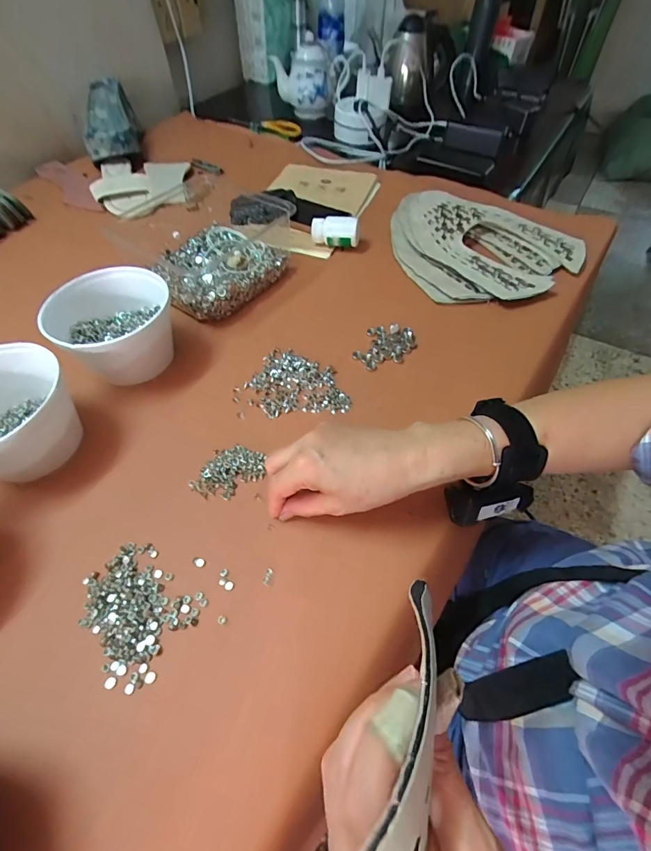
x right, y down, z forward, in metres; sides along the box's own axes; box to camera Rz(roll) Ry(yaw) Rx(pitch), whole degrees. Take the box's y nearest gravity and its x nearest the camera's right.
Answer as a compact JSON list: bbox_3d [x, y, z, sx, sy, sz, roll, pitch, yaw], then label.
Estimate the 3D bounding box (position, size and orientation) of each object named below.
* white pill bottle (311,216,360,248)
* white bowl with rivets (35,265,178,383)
[{"bbox_3d":[0.015,-0.296,0.608,0.075,0.039,0.038,14,55,12],"label":"white pill bottle"},{"bbox_3d":[-0.233,-0.103,0.448,0.116,0.082,0.117,-1,53,2],"label":"white bowl with rivets"}]

